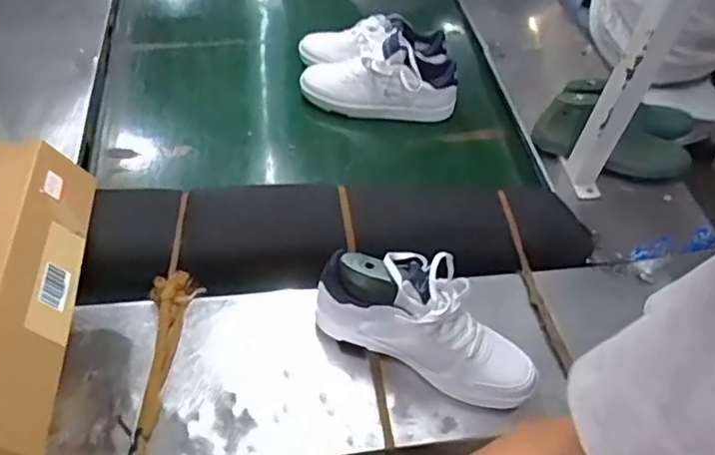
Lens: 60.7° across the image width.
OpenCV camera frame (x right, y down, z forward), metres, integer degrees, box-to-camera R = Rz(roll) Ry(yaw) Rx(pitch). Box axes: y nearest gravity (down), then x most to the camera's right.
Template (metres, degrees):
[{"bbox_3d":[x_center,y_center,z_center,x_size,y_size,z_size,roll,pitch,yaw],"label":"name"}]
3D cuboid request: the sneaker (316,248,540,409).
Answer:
[{"bbox_3d":[0.089,0.115,0.763,0.269,0.137,0.104,25,51,15],"label":"sneaker"}]

